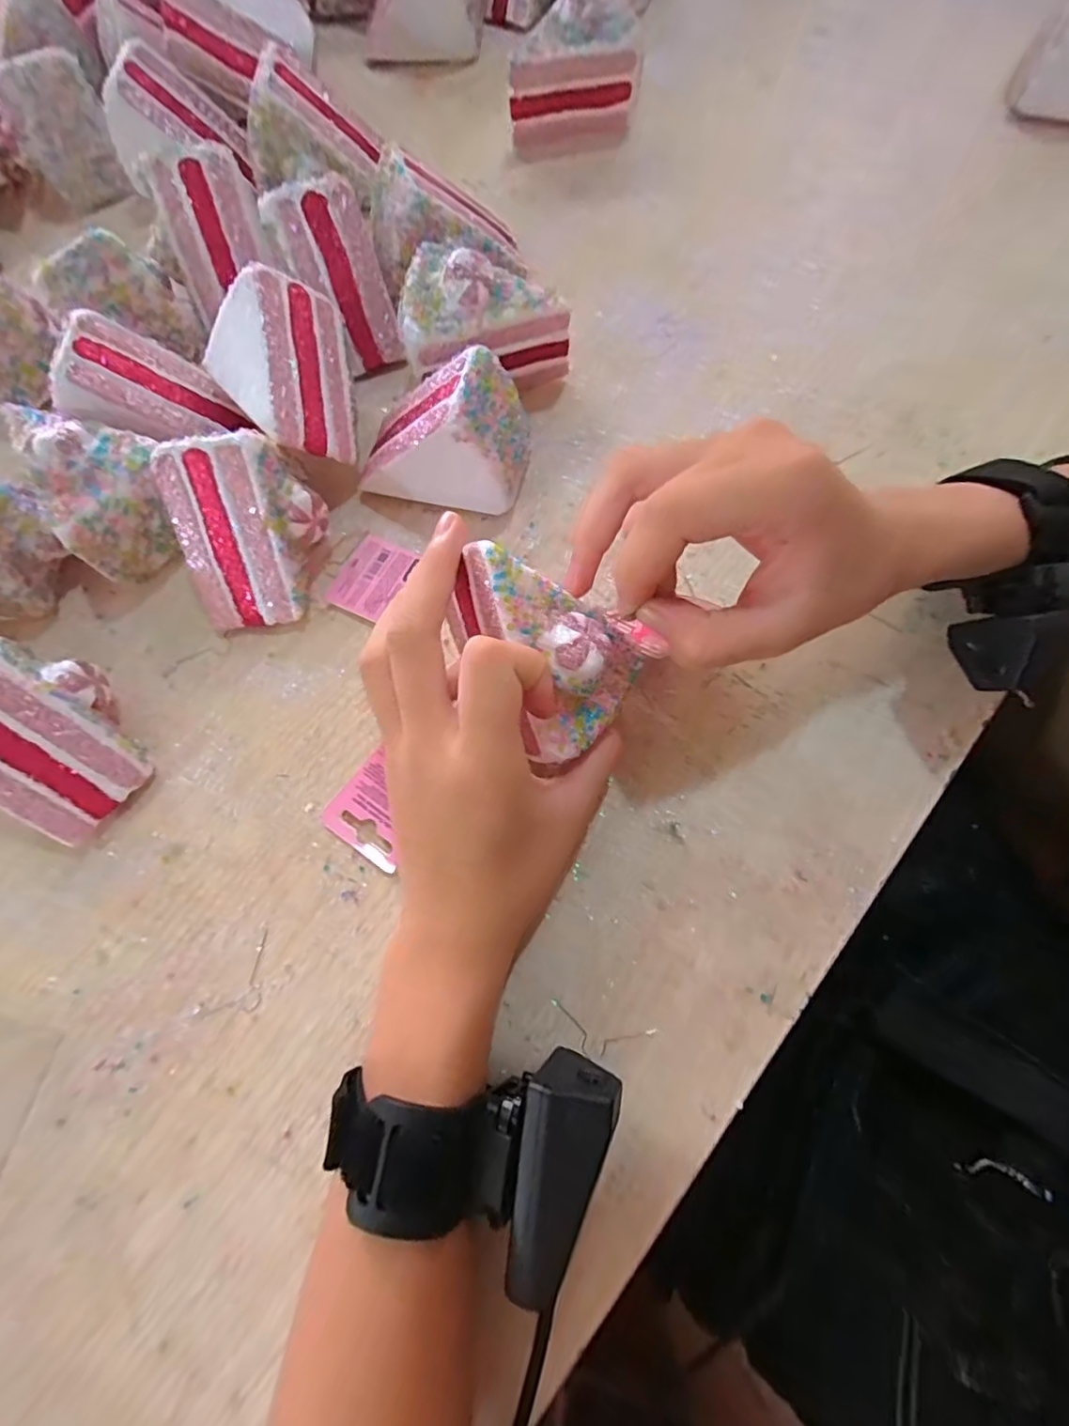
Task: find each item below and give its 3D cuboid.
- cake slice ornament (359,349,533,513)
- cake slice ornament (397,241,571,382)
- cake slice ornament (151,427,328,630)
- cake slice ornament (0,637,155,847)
[{"bbox_3d":[-0.049,-0.141,0.290,0.086,0.065,0.056,9,73,4],"label":"cake slice ornament"},{"bbox_3d":[-0.031,-0.218,0.313,0.088,0.063,0.063,-18,73,-4],"label":"cake slice ornament"},{"bbox_3d":[-0.138,-0.088,0.277,0.065,0.065,0.068,-13,73,-2],"label":"cake slice ornament"},{"bbox_3d":[-0.219,0.010,0.250,0.074,0.064,0.061,42,79,13],"label":"cake slice ornament"}]

